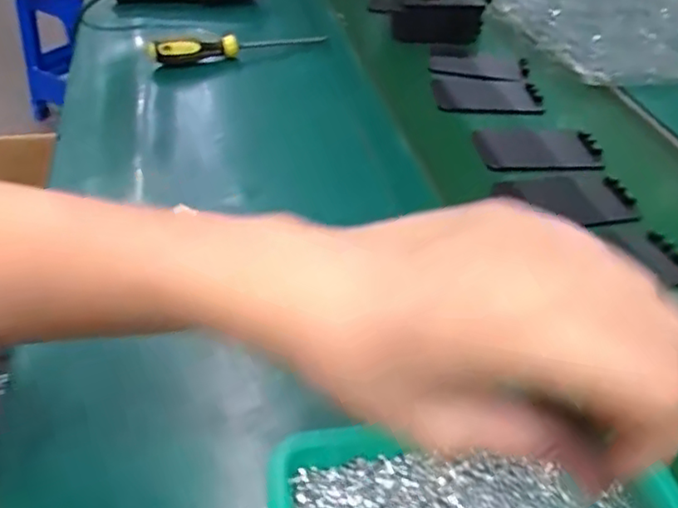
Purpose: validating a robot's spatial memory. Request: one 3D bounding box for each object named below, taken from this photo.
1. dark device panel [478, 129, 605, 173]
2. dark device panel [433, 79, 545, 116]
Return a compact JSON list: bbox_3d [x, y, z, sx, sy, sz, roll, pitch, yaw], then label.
[{"bbox_3d":[0.213,-0.111,0.658,0.123,0.007,0.075,3,45,7],"label":"dark device panel"},{"bbox_3d":[0.180,-0.189,0.742,0.128,0.011,0.072,4,42,-1],"label":"dark device panel"}]

